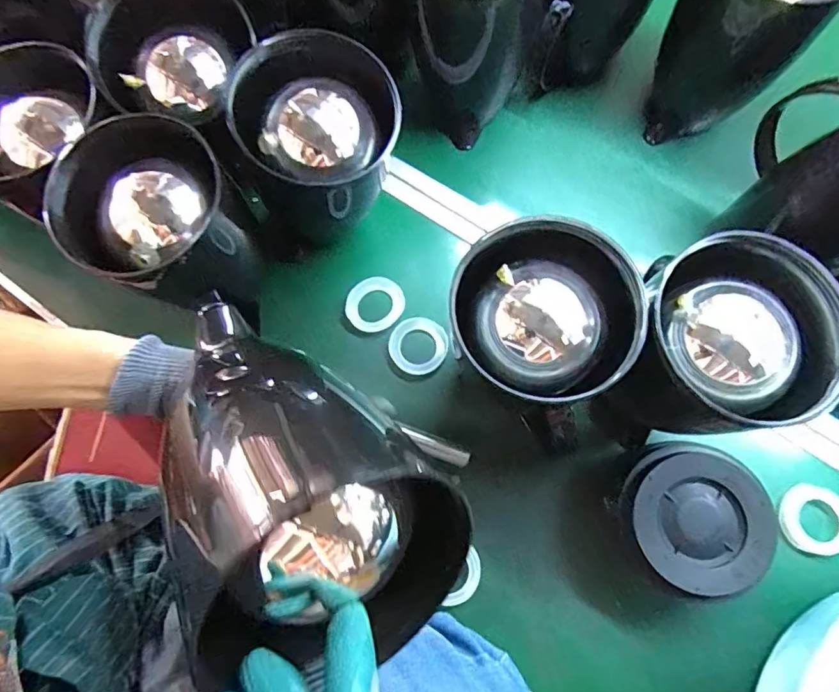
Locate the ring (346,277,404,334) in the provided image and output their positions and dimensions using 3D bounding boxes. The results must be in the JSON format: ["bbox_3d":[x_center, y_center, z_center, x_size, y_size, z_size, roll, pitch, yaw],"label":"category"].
[{"bbox_3d":[-0.047,-0.045,0.535,0.054,0.011,0.061,19,75,8],"label":"ring"}]

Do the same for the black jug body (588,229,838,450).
[{"bbox_3d":[0.219,0.014,0.422,0.118,0.196,0.125,0,74,2],"label":"black jug body"}]

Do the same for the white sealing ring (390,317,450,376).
[{"bbox_3d":[0.000,-0.002,0.521,0.059,0.011,0.060,-1,74,2],"label":"white sealing ring"}]

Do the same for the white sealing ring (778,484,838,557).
[{"bbox_3d":[0.361,0.157,0.462,0.063,0.004,0.060,-1,74,2],"label":"white sealing ring"}]

